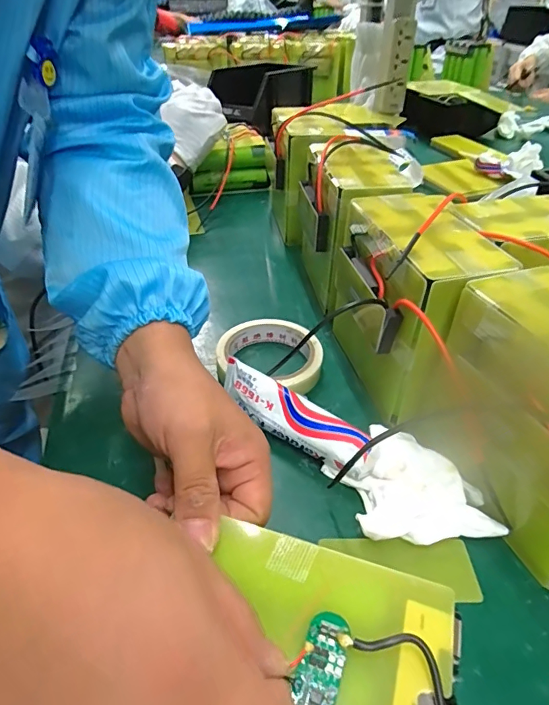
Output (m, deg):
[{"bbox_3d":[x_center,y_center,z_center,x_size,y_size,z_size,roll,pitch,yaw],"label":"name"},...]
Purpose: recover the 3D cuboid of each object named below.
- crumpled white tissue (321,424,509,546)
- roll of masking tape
[{"bbox_3d":[0.093,0.092,0.322,0.087,0.028,0.091,-11,41,-12],"label":"crumpled white tissue"},{"bbox_3d":[-0.003,0.002,0.441,0.097,0.021,0.094,-1,40,1],"label":"roll of masking tape"}]

